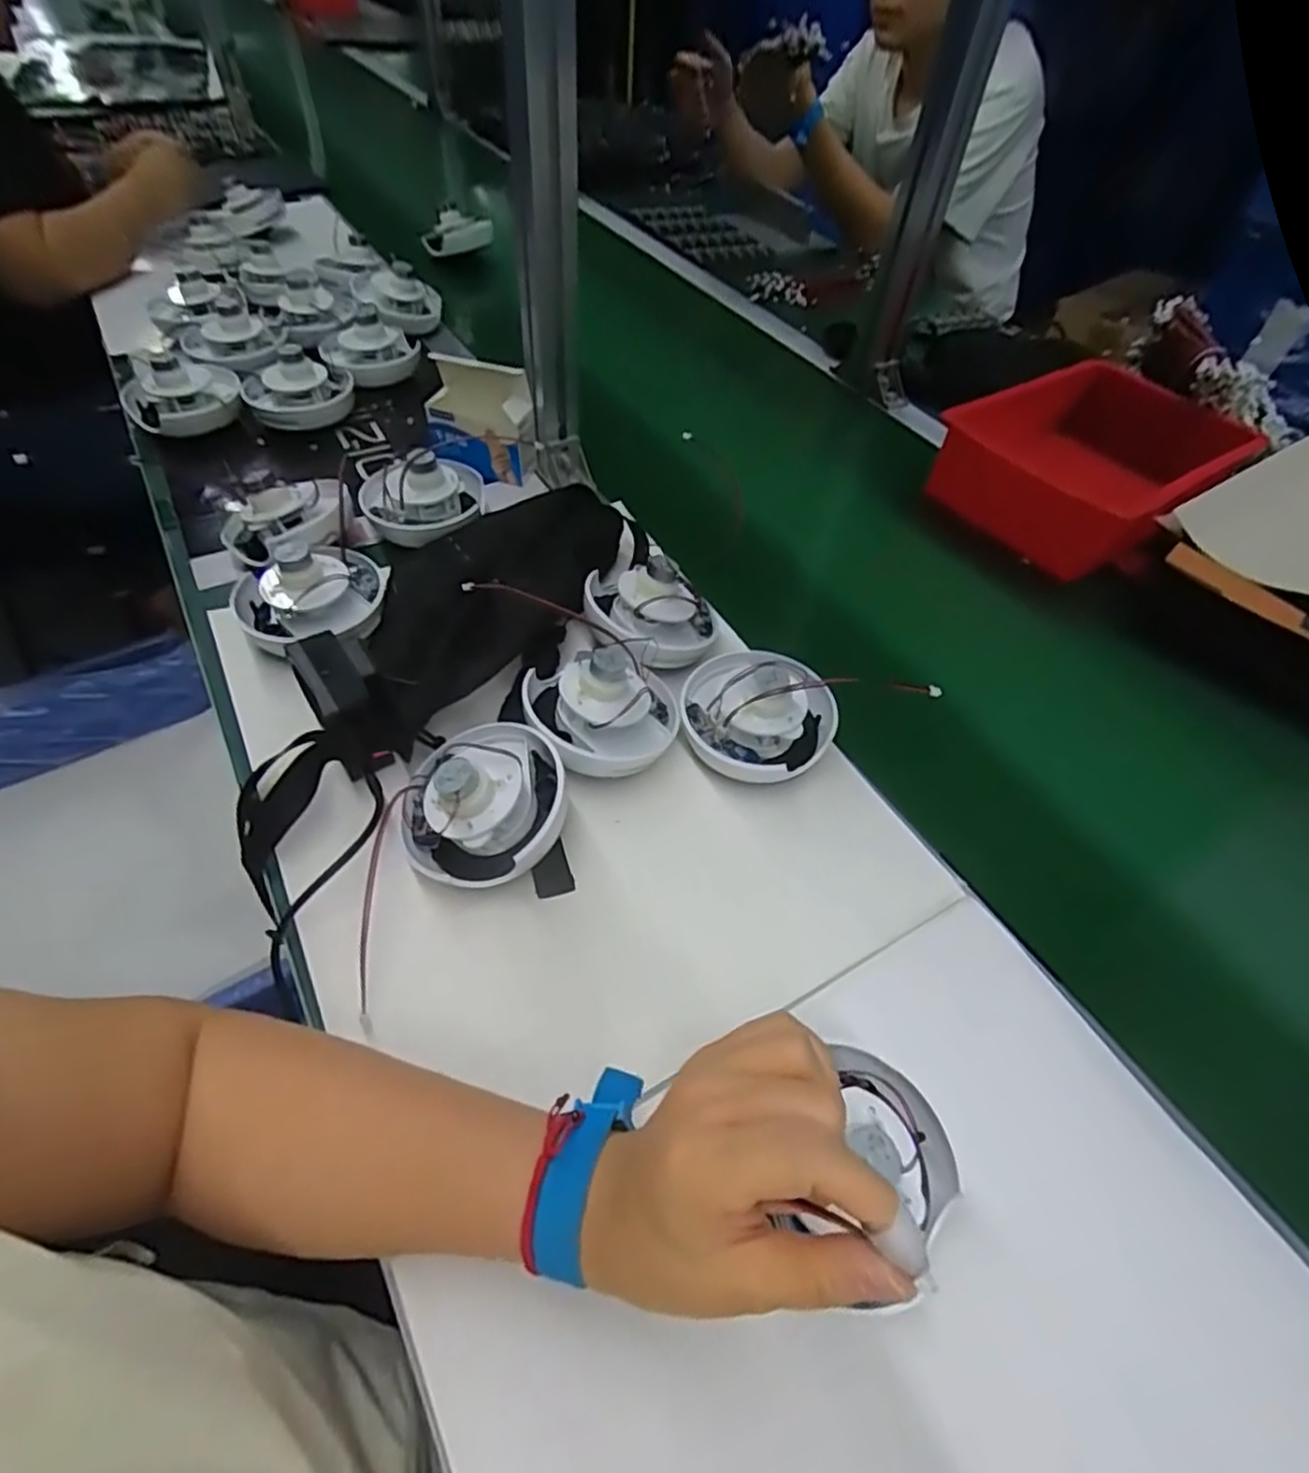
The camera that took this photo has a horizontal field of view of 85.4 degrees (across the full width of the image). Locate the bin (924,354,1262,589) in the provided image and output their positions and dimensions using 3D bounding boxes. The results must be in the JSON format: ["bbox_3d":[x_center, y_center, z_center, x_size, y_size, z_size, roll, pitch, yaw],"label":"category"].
[{"bbox_3d":[0.426,-0.269,0.707,0.265,0.084,0.206,-22,55,-23],"label":"bin"}]

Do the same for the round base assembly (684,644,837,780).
[{"bbox_3d":[0.073,-0.017,0.498,0.107,0.058,0.083,20,51,11],"label":"round base assembly"}]

